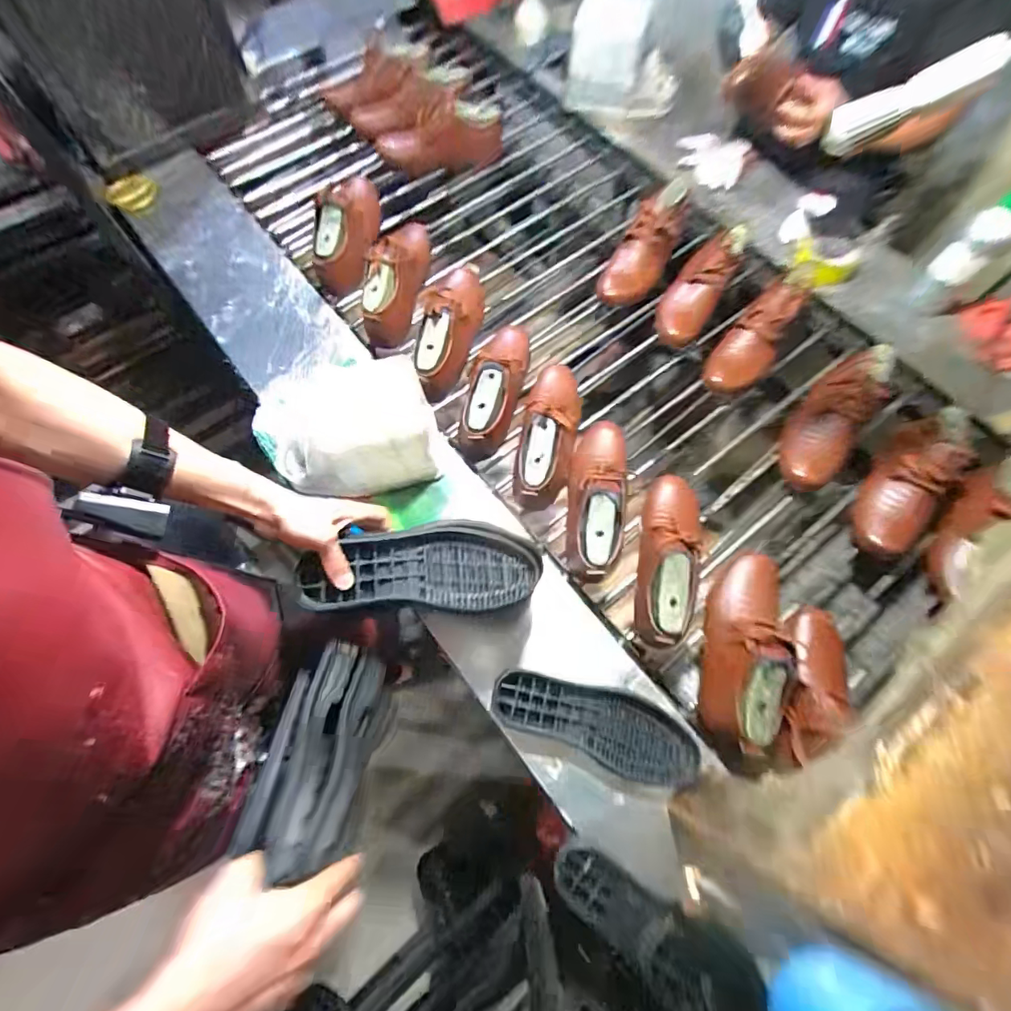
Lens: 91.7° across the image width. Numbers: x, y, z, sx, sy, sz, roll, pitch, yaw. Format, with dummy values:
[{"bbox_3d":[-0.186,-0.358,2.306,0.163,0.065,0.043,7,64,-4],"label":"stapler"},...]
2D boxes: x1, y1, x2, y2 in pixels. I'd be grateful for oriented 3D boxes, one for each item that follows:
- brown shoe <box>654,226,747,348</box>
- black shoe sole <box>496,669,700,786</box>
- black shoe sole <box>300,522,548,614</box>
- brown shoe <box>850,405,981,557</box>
[{"bbox_3d":[0.373,-0.429,0.951,0.098,0.156,0.240,28,71,10],"label":"brown shoe"},{"bbox_3d":[0.125,0.299,0.671,0.284,0.017,0.099,17,69,6],"label":"black shoe sole"},{"bbox_3d":[-0.100,0.078,0.613,0.293,0.036,0.115,-2,68,-15],"label":"black shoe sole"},{"bbox_3d":[0.676,-0.043,0.821,0.112,0.123,0.257,22,105,8],"label":"brown shoe"}]

